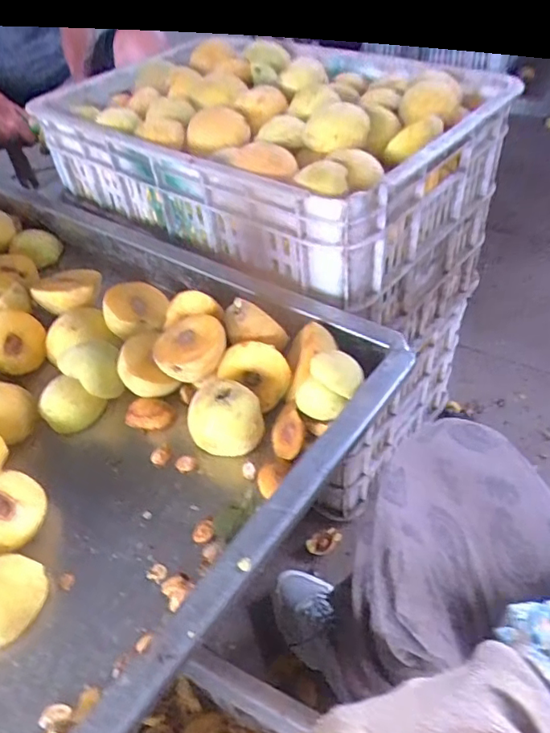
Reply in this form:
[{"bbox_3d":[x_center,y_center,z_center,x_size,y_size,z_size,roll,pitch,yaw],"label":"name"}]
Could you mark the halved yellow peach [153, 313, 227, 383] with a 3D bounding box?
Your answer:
[{"bbox_3d":[-0.077,-0.019,0.502,0.073,0.030,0.060,29,55,31],"label":"halved yellow peach"}]

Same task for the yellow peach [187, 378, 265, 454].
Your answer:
[{"bbox_3d":[-0.041,0.047,0.469,0.061,0.057,0.047,-4,45,4],"label":"yellow peach"}]

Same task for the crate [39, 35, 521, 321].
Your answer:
[{"bbox_3d":[-0.015,-0.245,0.715,0.488,0.223,0.331,28,54,30],"label":"crate"}]

